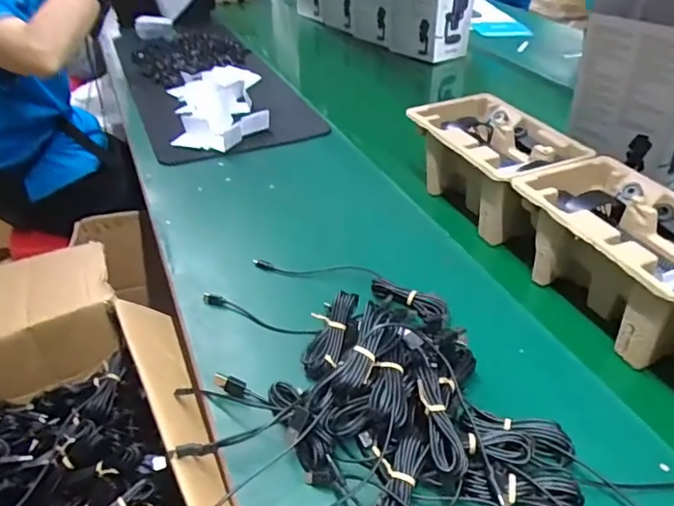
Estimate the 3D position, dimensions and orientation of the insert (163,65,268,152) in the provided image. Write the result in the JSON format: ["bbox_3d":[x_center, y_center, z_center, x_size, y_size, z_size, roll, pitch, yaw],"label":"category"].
[{"bbox_3d":[-0.226,-0.285,1.044,0.163,0.049,0.345,-11,41,-11],"label":"insert"}]

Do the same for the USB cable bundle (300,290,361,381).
[{"bbox_3d":[-0.007,0.079,0.543,0.037,0.014,0.091,15,64,20],"label":"USB cable bundle"}]

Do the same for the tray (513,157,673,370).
[{"bbox_3d":[0.308,0.006,0.600,0.152,0.113,0.242,-15,39,-18],"label":"tray"}]

